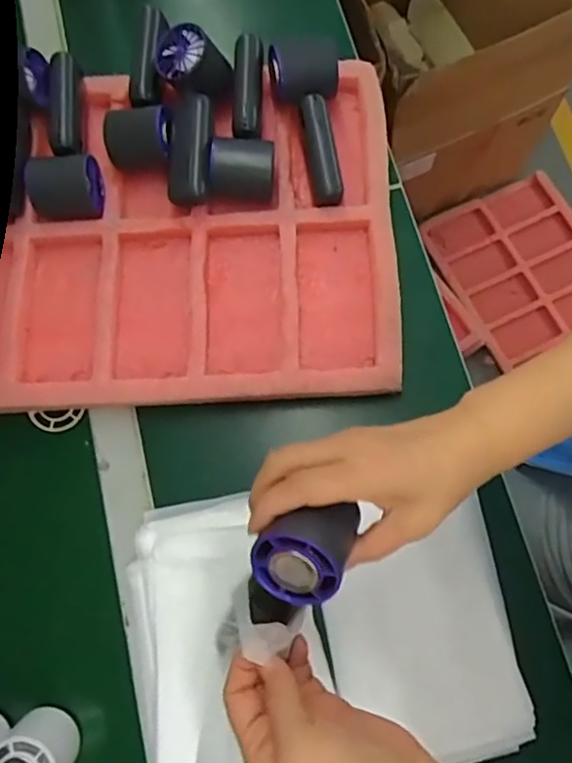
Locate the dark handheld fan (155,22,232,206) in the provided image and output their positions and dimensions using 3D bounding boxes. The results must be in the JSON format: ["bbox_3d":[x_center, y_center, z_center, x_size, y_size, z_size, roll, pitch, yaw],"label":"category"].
[{"bbox_3d":[-0.088,-0.242,0.554,0.060,0.043,0.154,2,90,3],"label":"dark handheld fan"}]

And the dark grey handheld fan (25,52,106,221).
[{"bbox_3d":[-0.213,-0.225,0.571,0.065,0.044,0.157,-9,75,0],"label":"dark grey handheld fan"}]

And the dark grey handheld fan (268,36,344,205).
[{"bbox_3d":[0.015,-0.239,0.543,0.067,0.063,0.145,-2,75,2],"label":"dark grey handheld fan"}]

